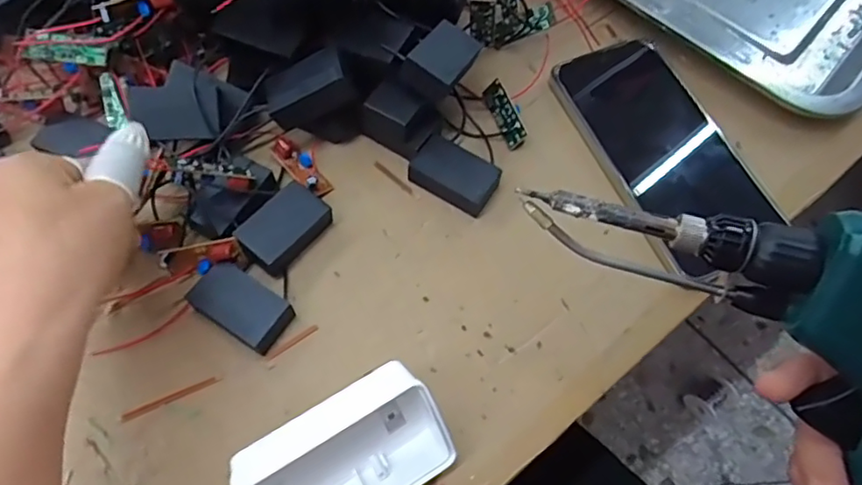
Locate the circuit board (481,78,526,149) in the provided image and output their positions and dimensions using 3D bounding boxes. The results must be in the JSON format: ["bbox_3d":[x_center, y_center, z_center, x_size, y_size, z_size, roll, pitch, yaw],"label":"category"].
[{"bbox_3d":[0.047,-0.081,0.363,0.005,0.017,0.043,-6,66,-43],"label":"circuit board"}]

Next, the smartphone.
[{"bbox_3d":[0.142,-0.062,0.358,0.077,0.013,0.156,-23,68,-12],"label":"smartphone"}]

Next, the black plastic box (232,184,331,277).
[{"bbox_3d":[-0.081,-0.008,0.325,0.032,0.020,0.049,35,69,14],"label":"black plastic box"}]

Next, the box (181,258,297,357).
[{"bbox_3d":[-0.100,0.034,0.308,0.049,0.017,0.029,32,68,12],"label":"box"}]

